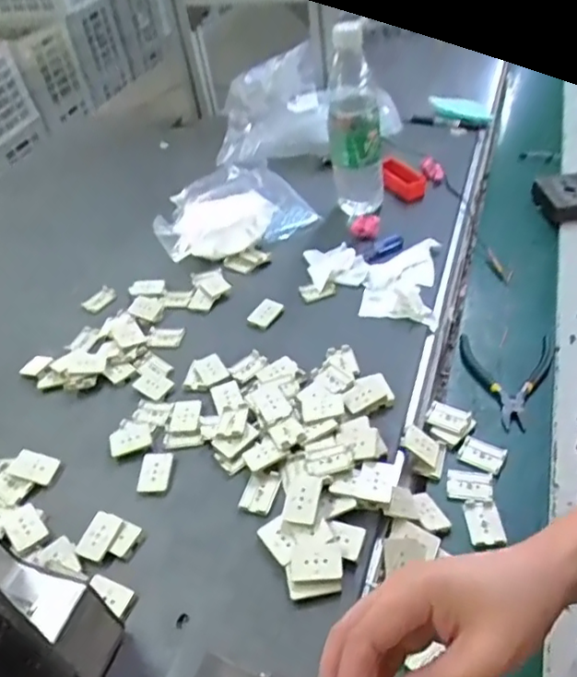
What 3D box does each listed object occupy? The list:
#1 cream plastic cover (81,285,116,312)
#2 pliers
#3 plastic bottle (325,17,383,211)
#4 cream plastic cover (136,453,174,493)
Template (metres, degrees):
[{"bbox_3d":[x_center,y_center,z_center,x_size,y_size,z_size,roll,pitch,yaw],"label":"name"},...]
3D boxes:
[{"bbox_3d":[-0.234,-0.049,0.730,0.029,0.006,0.040,28,54,33],"label":"cream plastic cover"},{"bbox_3d":[0.217,0.035,0.616,0.094,0.009,0.121,19,49,27],"label":"pliers"},{"bbox_3d":[0.082,-0.263,0.724,0.070,0.237,0.069,1,44,8],"label":"plastic bottle"},{"bbox_3d":[-0.120,0.119,0.530,0.028,0.006,0.040,-2,43,7],"label":"cream plastic cover"}]

